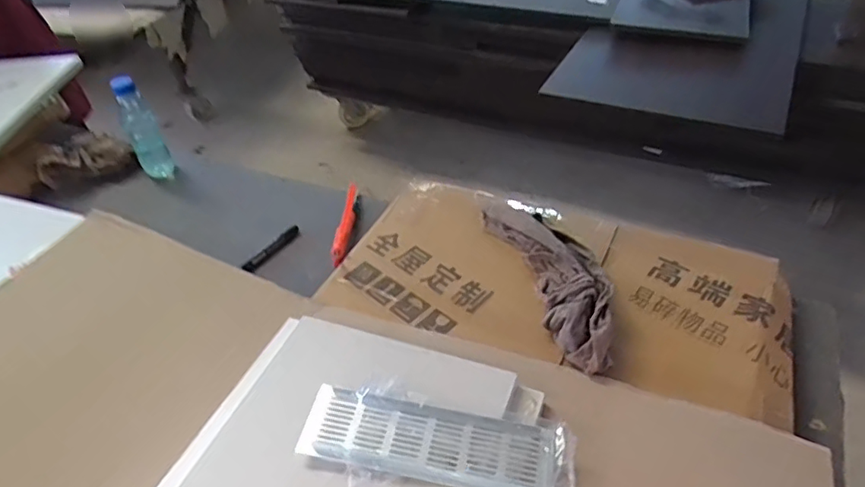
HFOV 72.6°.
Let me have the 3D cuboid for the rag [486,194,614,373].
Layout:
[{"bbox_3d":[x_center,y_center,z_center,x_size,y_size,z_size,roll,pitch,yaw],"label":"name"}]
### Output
[{"bbox_3d":[0.165,0.027,0.777,0.096,0.054,0.314,-11,42,-10],"label":"rag"}]

